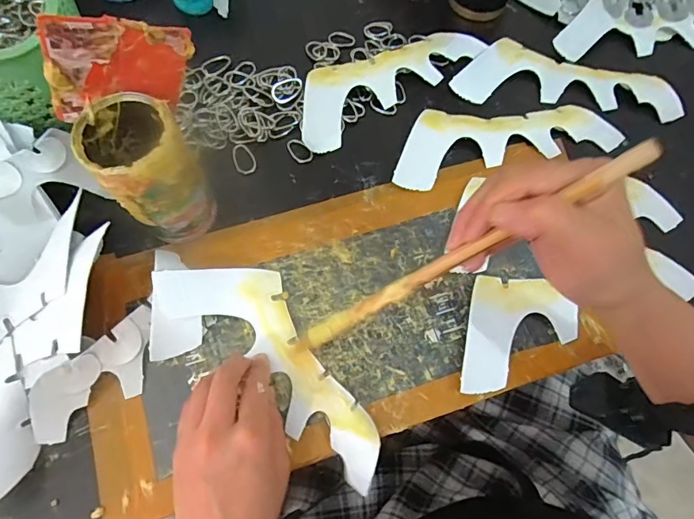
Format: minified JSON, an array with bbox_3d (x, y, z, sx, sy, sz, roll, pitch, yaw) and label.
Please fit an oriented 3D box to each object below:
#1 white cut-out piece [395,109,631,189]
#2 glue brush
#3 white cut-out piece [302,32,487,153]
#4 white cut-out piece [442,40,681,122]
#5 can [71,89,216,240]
[{"bbox_3d":[0.150,-0.123,0.438,0.220,0.013,0.076,-10,70,-6],"label":"white cut-out piece"},{"bbox_3d":[0.050,0.010,0.280,0.006,0.266,0.013,2,62,-48],"label":"glue brush"},{"bbox_3d":[0.036,-0.189,0.457,0.215,0.008,0.075,-36,85,-14],"label":"white cut-out piece"},{"bbox_3d":[0.223,-0.189,0.463,0.219,0.011,0.076,6,73,4],"label":"white cut-out piece"},{"bbox_3d":[-0.152,-0.067,0.355,0.076,0.119,0.061,42,73,12],"label":"can"}]

